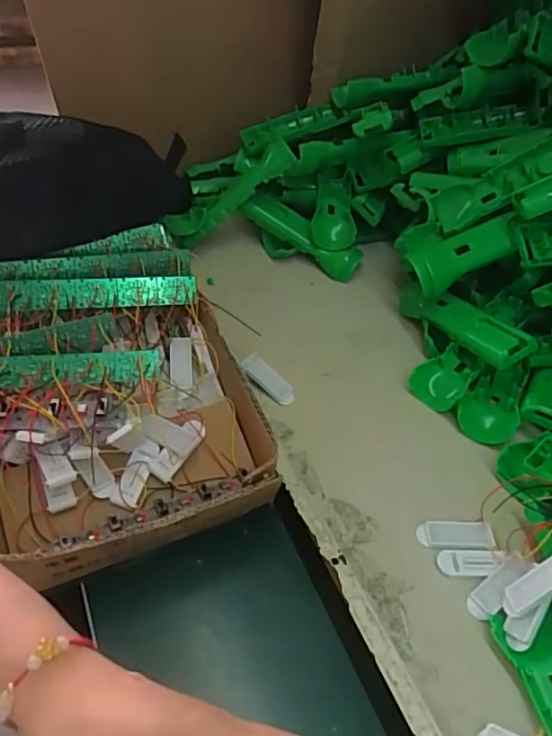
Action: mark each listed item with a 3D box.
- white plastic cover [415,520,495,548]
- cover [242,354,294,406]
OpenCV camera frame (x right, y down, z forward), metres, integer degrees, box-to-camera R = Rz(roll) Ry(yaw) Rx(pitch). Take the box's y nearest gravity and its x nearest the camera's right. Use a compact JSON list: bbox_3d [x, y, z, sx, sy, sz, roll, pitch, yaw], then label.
[{"bbox_3d":[0.140,0.130,0.445,0.058,0.006,0.022,3,47,-1],"label":"white plastic cover"},{"bbox_3d":[-0.006,0.011,0.526,0.057,0.005,0.020,43,55,3],"label":"cover"}]

